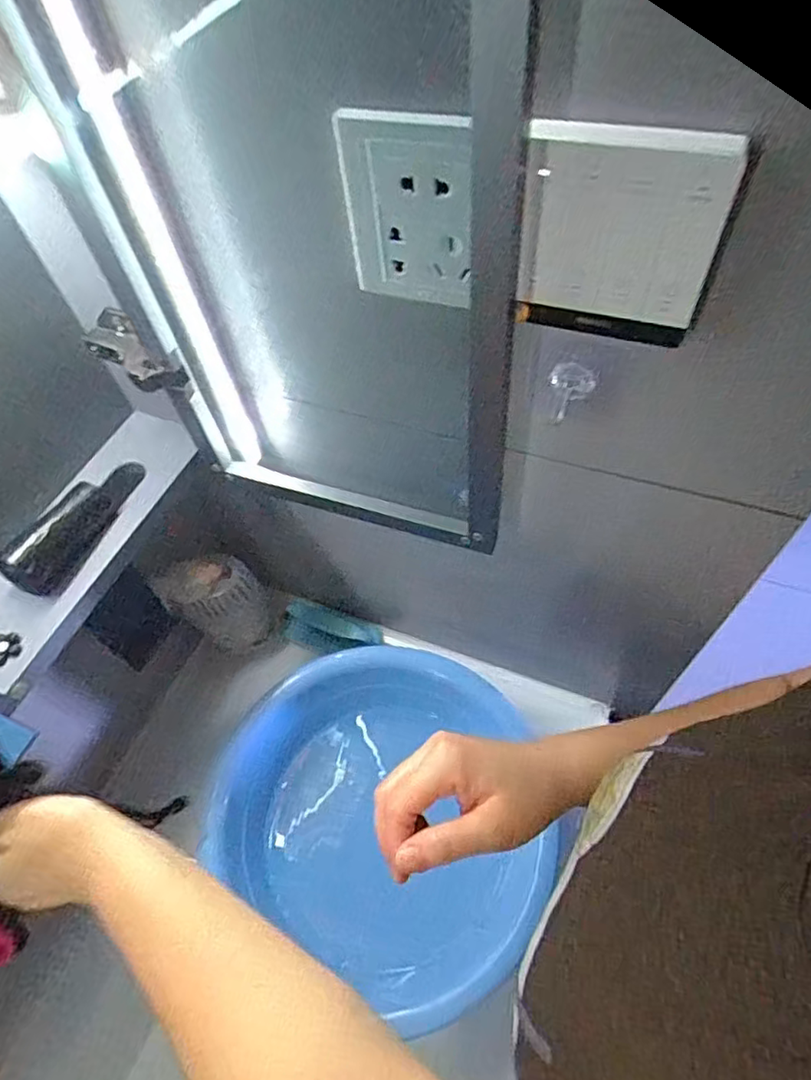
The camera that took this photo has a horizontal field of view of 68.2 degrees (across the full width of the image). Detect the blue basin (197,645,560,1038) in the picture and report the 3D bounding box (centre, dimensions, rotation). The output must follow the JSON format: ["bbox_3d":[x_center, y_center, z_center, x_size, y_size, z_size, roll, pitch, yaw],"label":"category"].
[{"bbox_3d":[-0.018,0.258,0.600,0.310,0.110,0.286,-2,56,3],"label":"blue basin"}]

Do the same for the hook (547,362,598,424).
[{"bbox_3d":[0.095,-0.084,0.347,0.025,0.049,0.009,19,59,17],"label":"hook"}]

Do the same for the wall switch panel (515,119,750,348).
[{"bbox_3d":[0.091,-0.130,0.259,0.079,0.087,0.015,19,60,17],"label":"wall switch panel"}]

